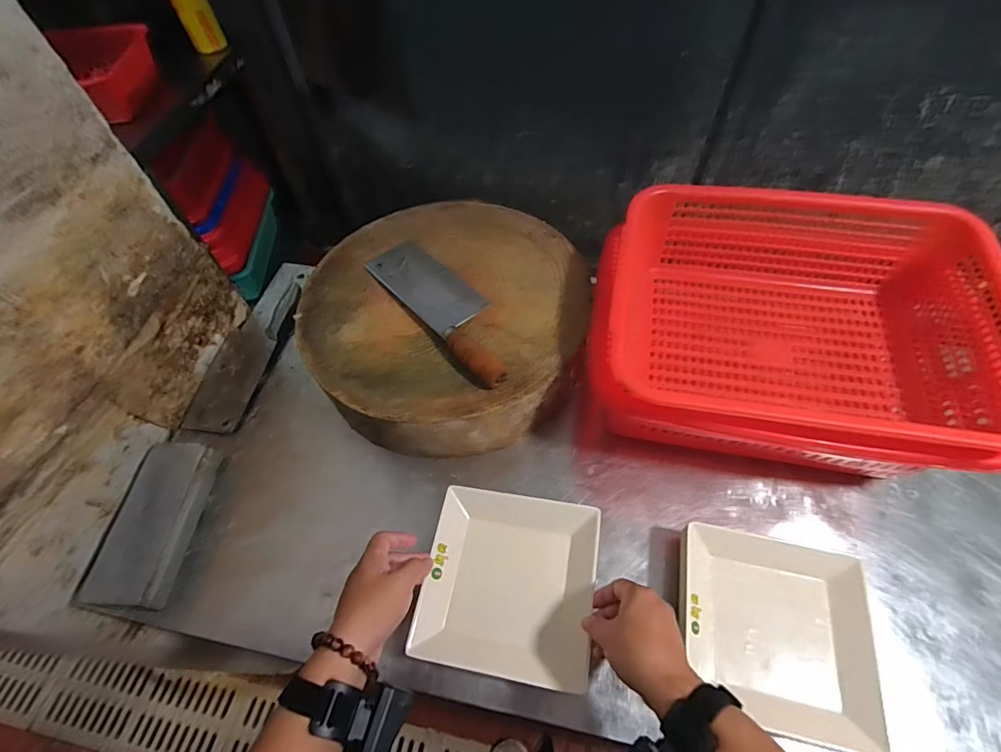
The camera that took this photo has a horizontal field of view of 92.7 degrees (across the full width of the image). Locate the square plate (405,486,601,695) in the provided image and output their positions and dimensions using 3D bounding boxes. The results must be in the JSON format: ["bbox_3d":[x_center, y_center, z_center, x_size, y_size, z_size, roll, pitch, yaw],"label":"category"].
[{"bbox_3d":[0.009,0.225,0.535,0.183,0.028,0.187,8,58,8],"label":"square plate"}]

